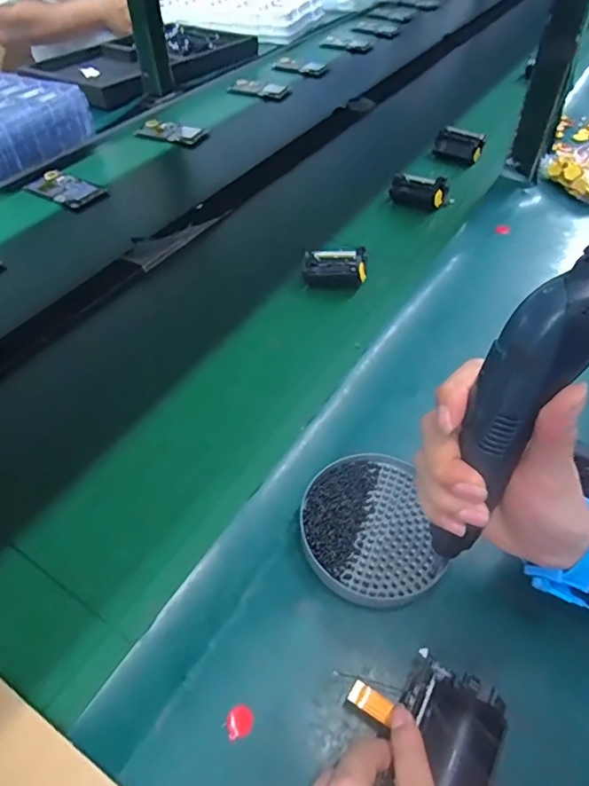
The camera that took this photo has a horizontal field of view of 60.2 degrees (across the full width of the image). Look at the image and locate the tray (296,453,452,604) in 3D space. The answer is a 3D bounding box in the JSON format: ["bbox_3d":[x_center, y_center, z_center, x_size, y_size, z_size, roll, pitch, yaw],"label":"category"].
[{"bbox_3d":[0.054,0.102,0.388,0.099,0.016,0.110,-7,48,-8],"label":"tray"}]

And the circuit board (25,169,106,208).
[{"bbox_3d":[-0.339,-0.305,0.758,0.113,0.012,0.070,26,52,20],"label":"circuit board"}]

